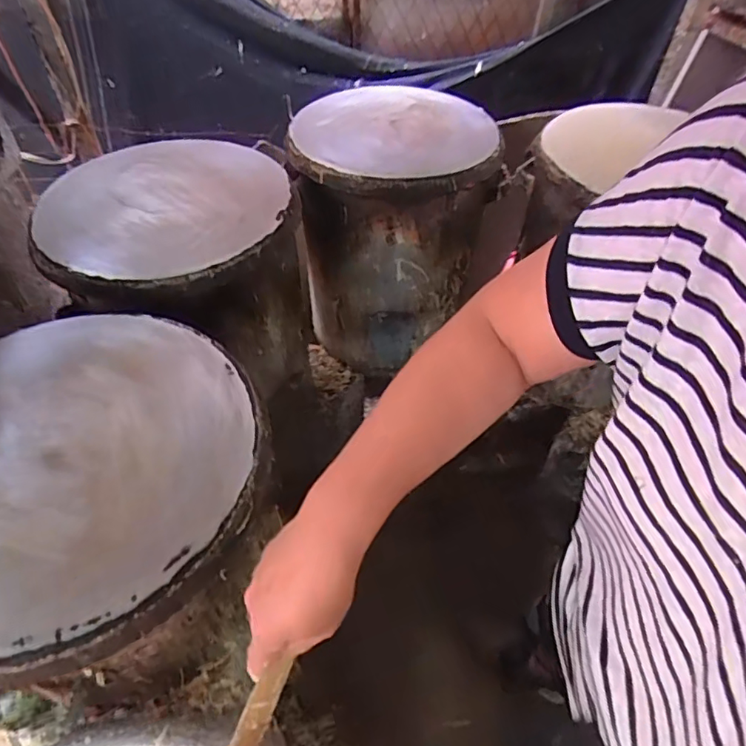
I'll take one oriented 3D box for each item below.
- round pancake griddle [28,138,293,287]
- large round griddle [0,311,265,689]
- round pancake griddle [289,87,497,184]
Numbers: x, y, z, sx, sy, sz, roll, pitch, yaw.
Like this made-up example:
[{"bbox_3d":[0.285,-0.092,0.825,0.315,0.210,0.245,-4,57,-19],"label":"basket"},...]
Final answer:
[{"bbox_3d":[-0.311,-0.259,0.820,0.356,0.017,0.356,1,49,-1],"label":"round pancake griddle"},{"bbox_3d":[-0.300,0.082,0.531,0.358,0.029,0.368,1,49,-1],"label":"large round griddle"},{"bbox_3d":[0.036,-0.448,0.980,0.350,0.021,0.339,-1,49,-3],"label":"round pancake griddle"}]

